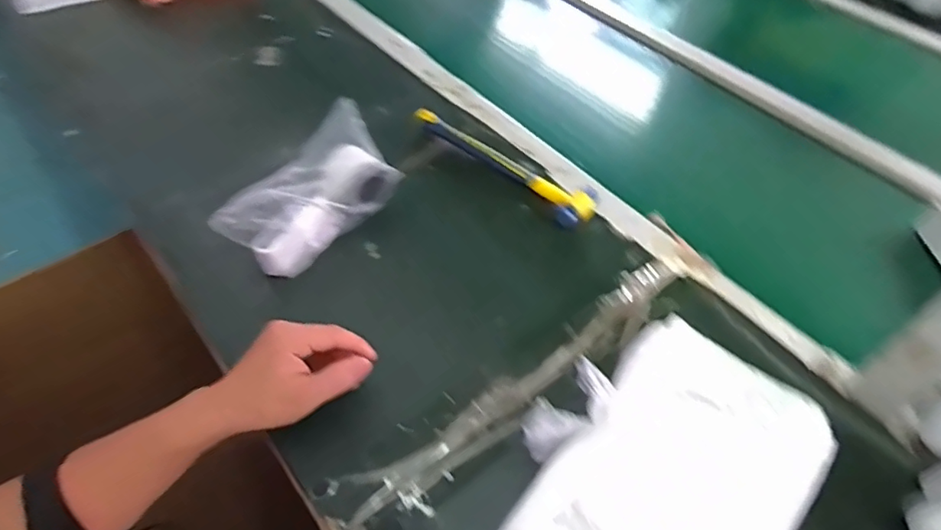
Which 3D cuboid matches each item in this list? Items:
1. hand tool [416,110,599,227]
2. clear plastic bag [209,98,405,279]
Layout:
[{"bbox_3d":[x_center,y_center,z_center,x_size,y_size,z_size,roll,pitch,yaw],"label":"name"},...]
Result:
[{"bbox_3d":[0.039,-0.120,0.672,0.249,0.032,0.056,38,60,25],"label":"hand tool"},{"bbox_3d":[-0.158,-0.078,0.585,0.080,0.085,0.190,32,57,21],"label":"clear plastic bag"}]

